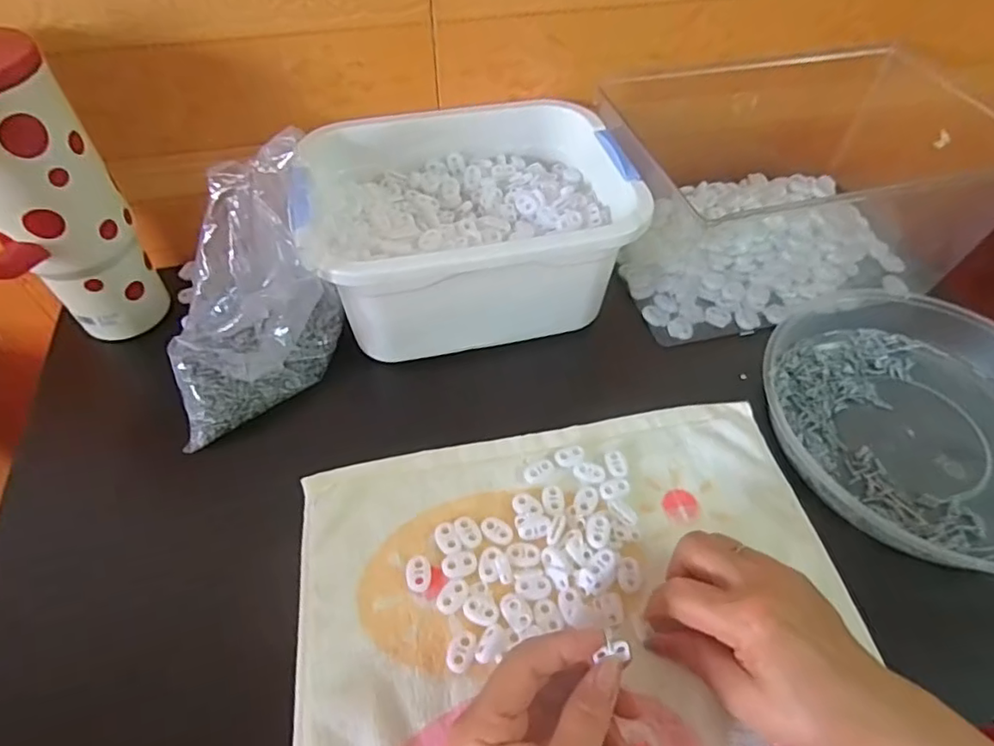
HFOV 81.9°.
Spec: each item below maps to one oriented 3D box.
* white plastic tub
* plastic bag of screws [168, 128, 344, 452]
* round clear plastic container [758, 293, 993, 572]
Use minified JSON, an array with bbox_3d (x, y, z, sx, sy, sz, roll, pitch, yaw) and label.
[{"bbox_3d":[-0.024,-0.124,0.475,0.240,0.105,0.189,-11,53,-9],"label":"white plastic tub"},{"bbox_3d":[-0.180,-0.053,0.407,0.138,0.143,0.103,-21,56,-17],"label":"plastic bag of screws"},{"bbox_3d":[0.313,0.037,0.419,0.230,0.037,0.226,1,53,-1],"label":"round clear plastic container"}]

